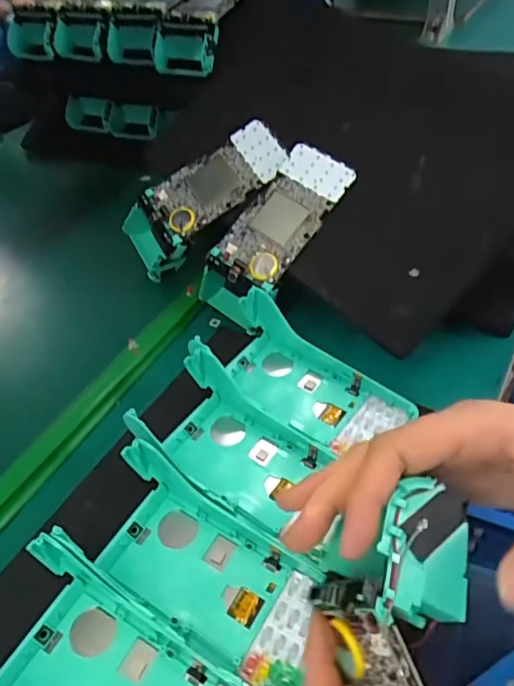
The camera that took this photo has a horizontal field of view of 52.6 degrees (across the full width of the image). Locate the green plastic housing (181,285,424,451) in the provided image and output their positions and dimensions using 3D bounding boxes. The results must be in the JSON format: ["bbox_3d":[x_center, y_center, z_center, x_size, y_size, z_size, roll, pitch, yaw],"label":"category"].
[{"bbox_3d":[0.038,0.028,0.408,0.165,0.049,0.087,22,52,24],"label":"green plastic housing"}]

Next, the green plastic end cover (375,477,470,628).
[{"bbox_3d":[0.066,0.087,0.213,0.036,0.018,0.056,24,55,-5],"label":"green plastic end cover"}]

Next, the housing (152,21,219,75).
[{"bbox_3d":[-0.082,-0.341,0.605,0.075,0.050,0.028,5,47,10],"label":"housing"}]

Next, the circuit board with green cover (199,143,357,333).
[{"bbox_3d":[0.016,-0.095,0.467,0.169,0.049,0.070,-51,53,6],"label":"circuit board with green cover"}]

